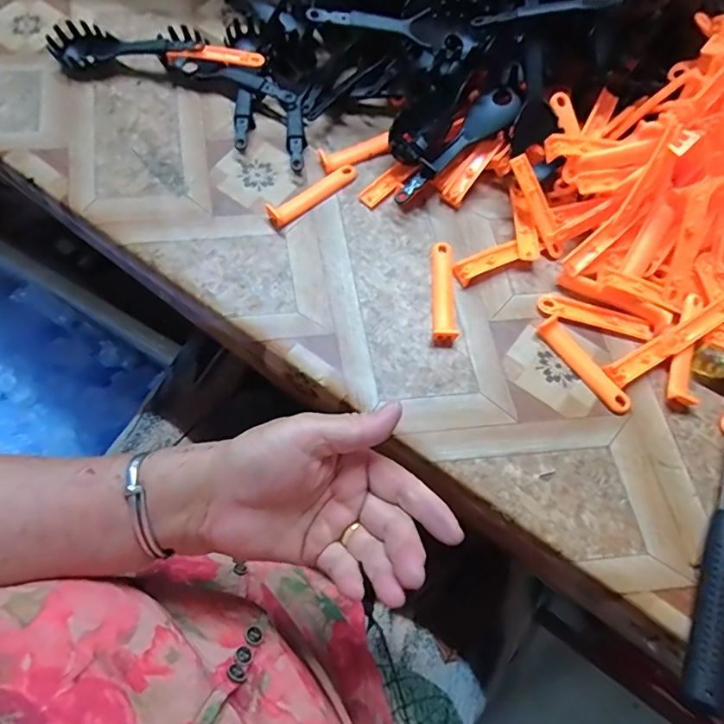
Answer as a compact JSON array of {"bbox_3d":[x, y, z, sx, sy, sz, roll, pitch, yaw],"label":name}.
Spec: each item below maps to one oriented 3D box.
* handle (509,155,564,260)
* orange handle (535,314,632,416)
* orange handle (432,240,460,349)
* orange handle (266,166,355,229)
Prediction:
[{"bbox_3d":[0.126,-0.111,0.360,0.013,0.008,0.075,-29,101,-11],"label":"handle"},{"bbox_3d":[0.147,0.002,0.332,0.015,0.009,0.075,-38,75,-13],"label":"orange handle"},{"bbox_3d":[0.057,-0.049,0.351,0.016,0.007,0.079,3,70,0],"label":"orange handle"},{"bbox_3d":[-0.036,-0.126,0.377,0.076,0.006,0.017,-34,75,-12],"label":"orange handle"}]

